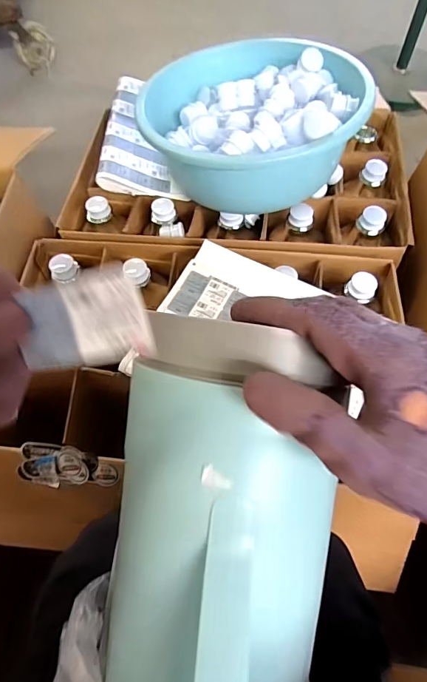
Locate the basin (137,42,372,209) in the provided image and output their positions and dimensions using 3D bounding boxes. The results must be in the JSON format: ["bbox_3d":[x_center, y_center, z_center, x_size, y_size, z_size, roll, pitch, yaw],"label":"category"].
[{"bbox_3d":[0.066,-0.373,0.714,0.333,0.145,0.333,0,62,1],"label":"basin"}]

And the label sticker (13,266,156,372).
[{"bbox_3d":[-0.059,-0.008,0.186,0.063,0.004,0.039,-11,102,20],"label":"label sticker"}]

